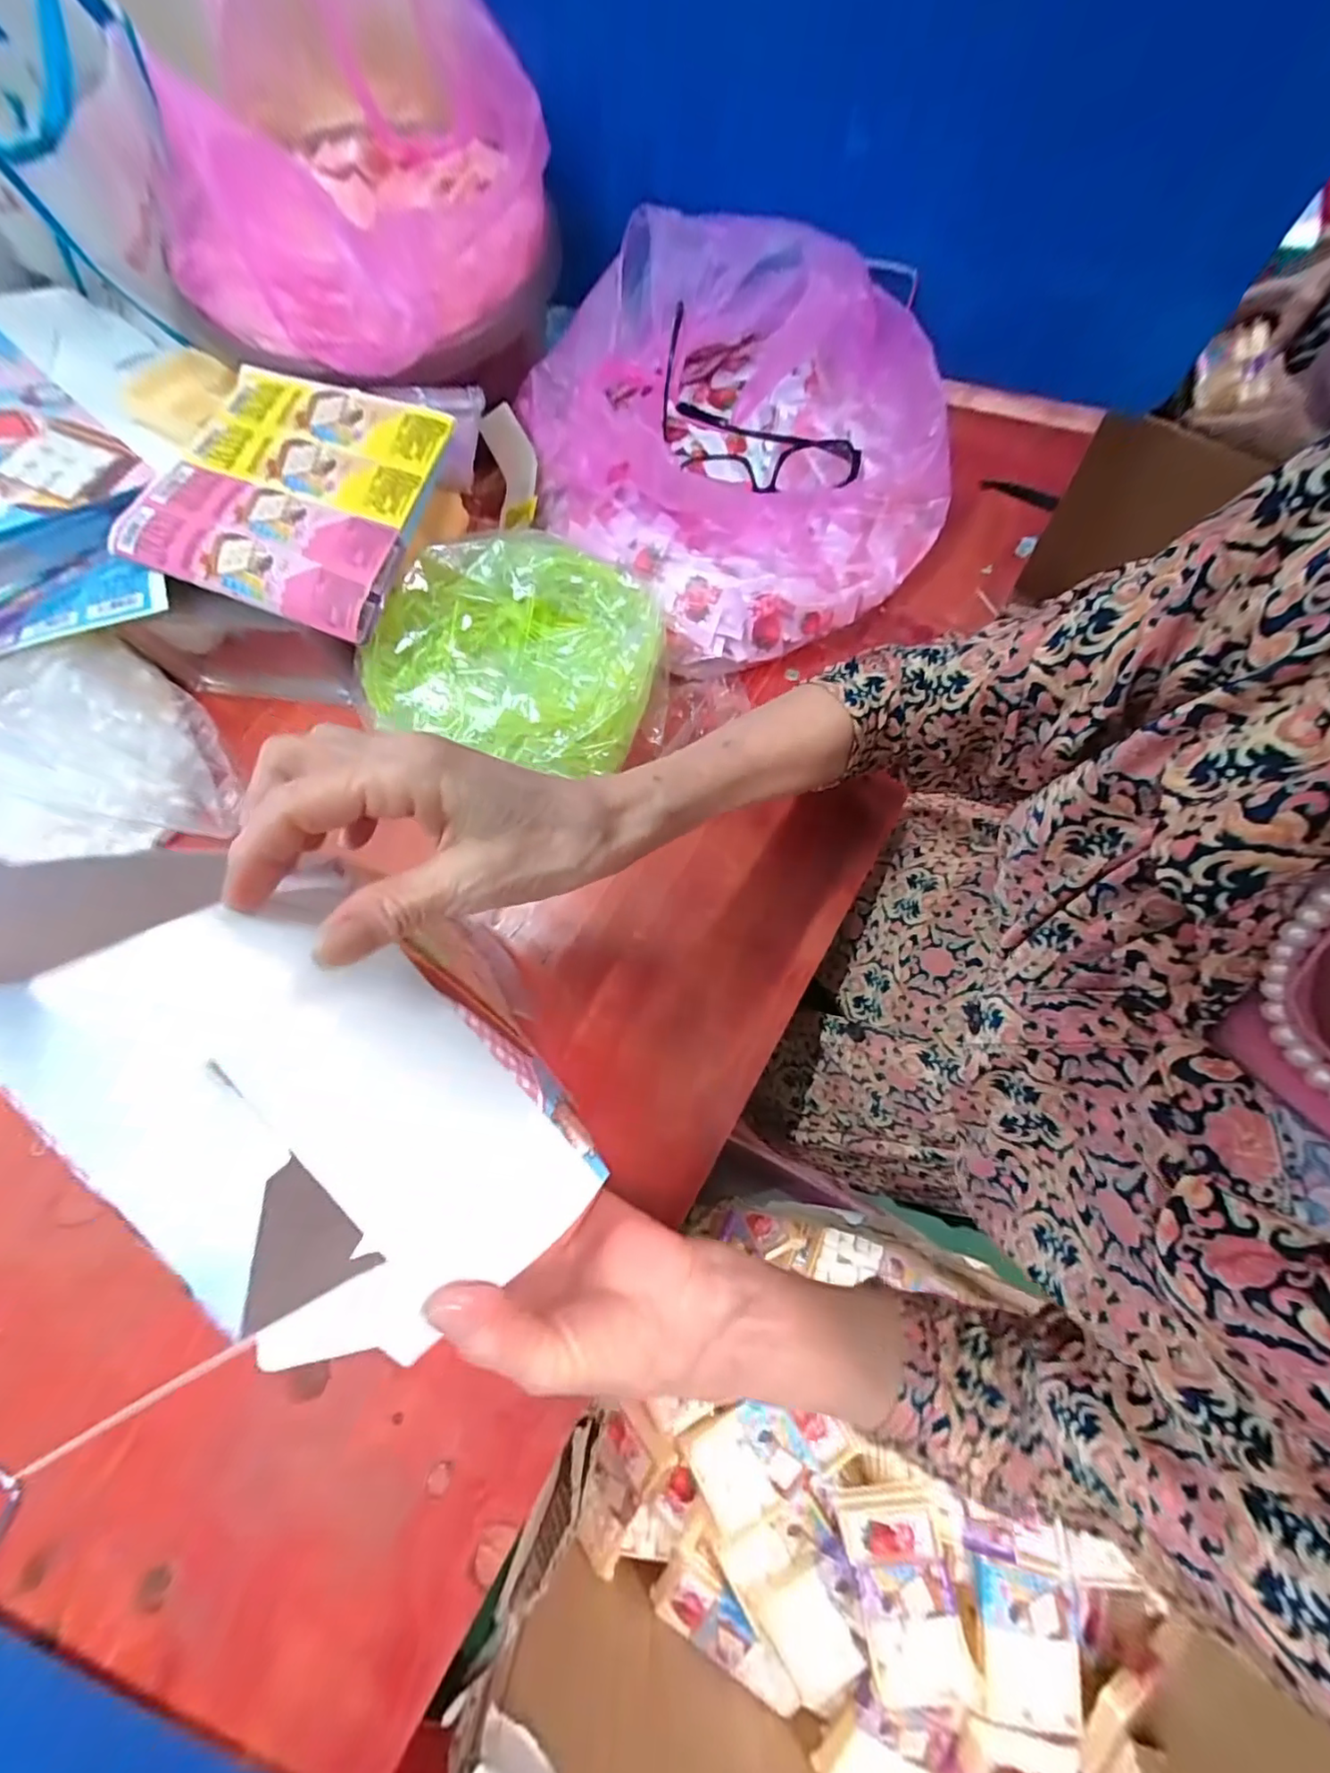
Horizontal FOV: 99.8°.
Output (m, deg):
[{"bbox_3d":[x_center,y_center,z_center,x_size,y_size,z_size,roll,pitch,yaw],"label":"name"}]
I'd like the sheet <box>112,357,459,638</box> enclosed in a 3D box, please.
[{"bbox_3d":[-0.246,-0.260,0.366,0.175,0.015,0.164,20,80,8],"label":"sheet"}]

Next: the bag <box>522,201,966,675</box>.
[{"bbox_3d":[0.041,-0.327,0.405,0.238,0.109,0.295,-38,75,-9],"label":"bag"}]

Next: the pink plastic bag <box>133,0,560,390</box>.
[{"bbox_3d":[-0.225,-0.500,0.399,0.242,0.138,0.264,26,75,10],"label":"pink plastic bag"}]

